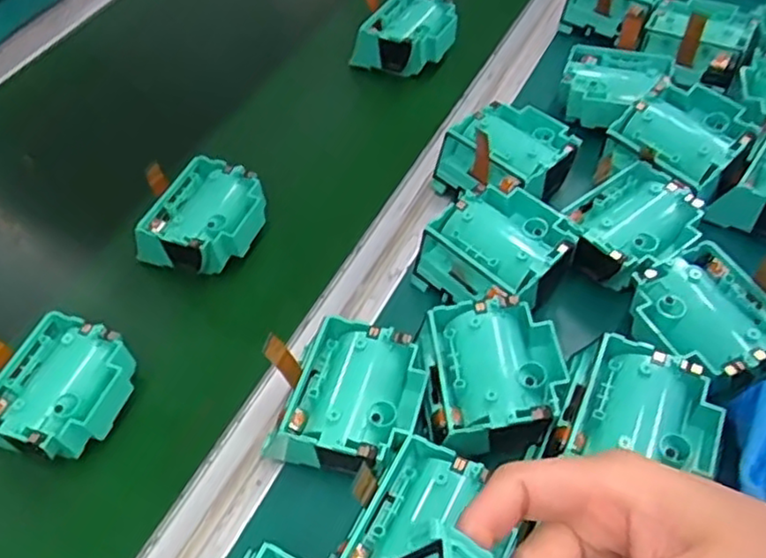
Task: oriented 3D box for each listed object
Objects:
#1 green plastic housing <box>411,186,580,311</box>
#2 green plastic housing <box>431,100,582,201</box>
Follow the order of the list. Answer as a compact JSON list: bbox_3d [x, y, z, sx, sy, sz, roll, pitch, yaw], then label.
[{"bbox_3d":[0.071,-0.012,0.406,0.081,0.047,0.073,37,63,28],"label":"green plastic housing"},{"bbox_3d":[0.087,-0.082,0.460,0.079,0.045,0.077,34,62,27],"label":"green plastic housing"}]

